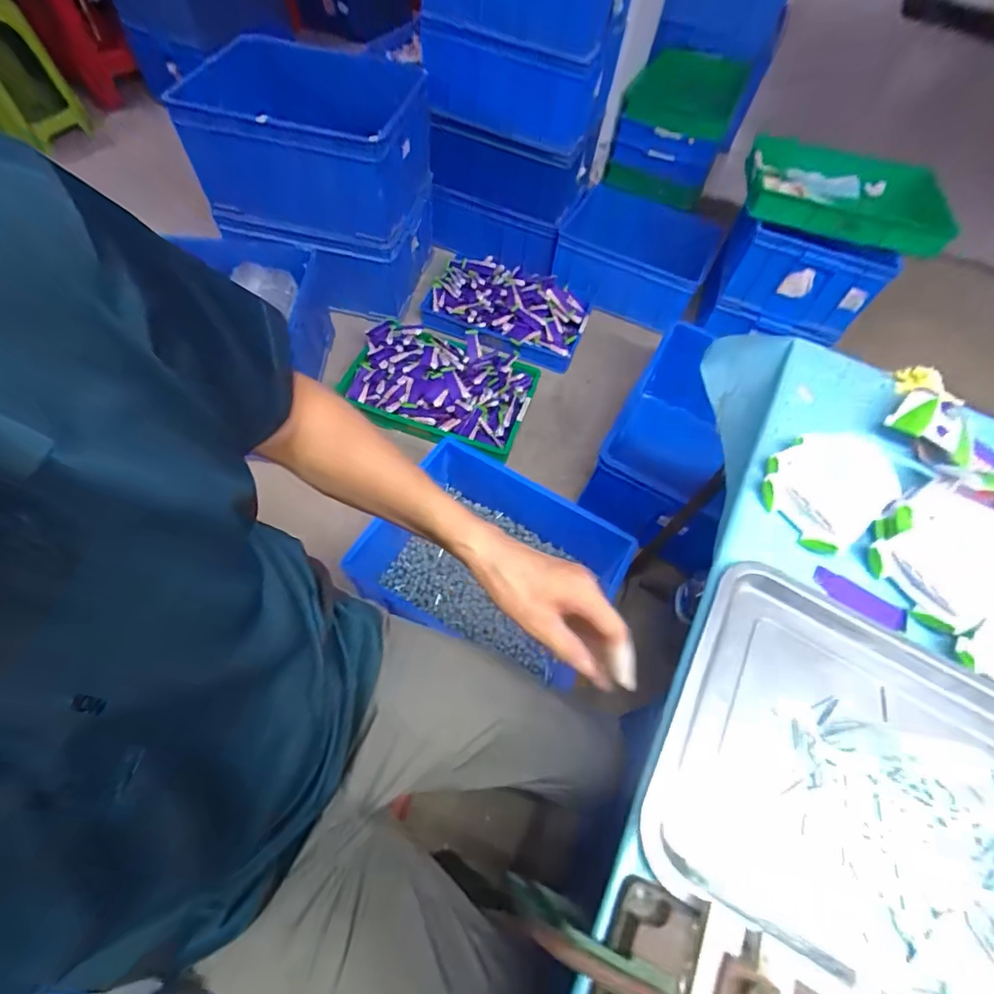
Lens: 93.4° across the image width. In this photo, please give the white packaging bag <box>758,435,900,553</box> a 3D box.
[{"bbox_3d":[0.361,-0.015,0.511,0.127,0.043,0.112,-32,66,-20],"label":"white packaging bag"}]

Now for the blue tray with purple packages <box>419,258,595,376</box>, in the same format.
[{"bbox_3d":[0.048,-0.679,1.655,0.529,0.113,0.431,17,61,5],"label":"blue tray with purple packages"}]

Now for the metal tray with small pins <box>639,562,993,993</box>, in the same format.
[{"bbox_3d":[0.307,0.236,0.381,0.320,0.030,0.282,27,62,12],"label":"metal tray with small pins"}]

